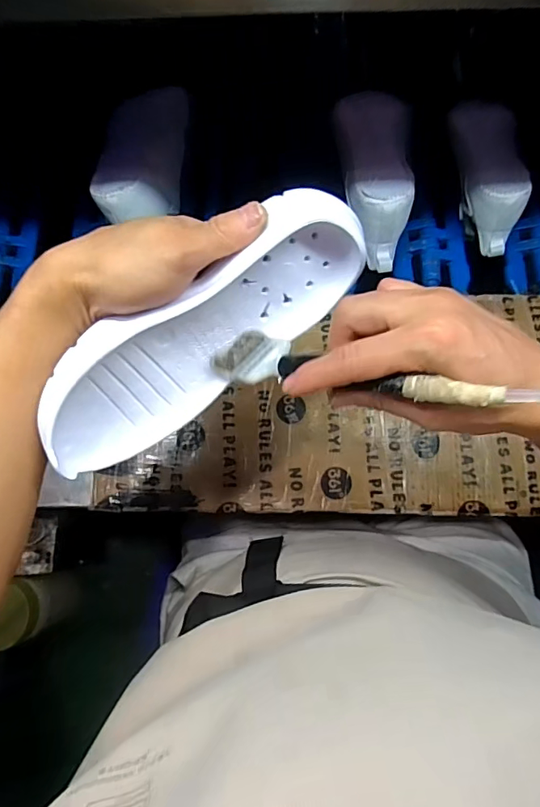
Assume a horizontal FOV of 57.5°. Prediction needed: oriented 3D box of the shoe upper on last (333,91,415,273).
[{"bbox_3d":[0.124,-0.276,0.571,0.075,0.070,0.226,-6,84,4],"label":"shoe upper on last"}]

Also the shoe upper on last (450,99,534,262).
[{"bbox_3d":[0.267,-0.287,0.600,0.078,0.069,0.206,0,70,5],"label":"shoe upper on last"}]

